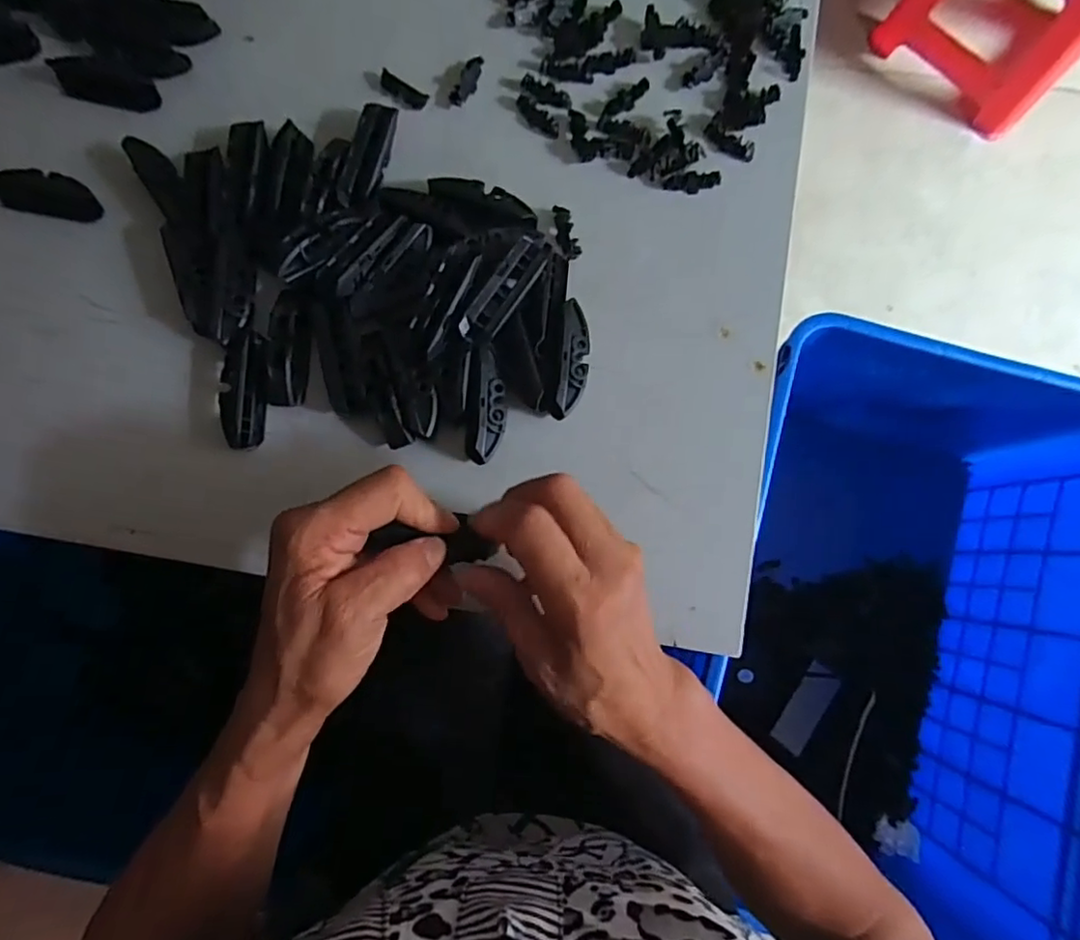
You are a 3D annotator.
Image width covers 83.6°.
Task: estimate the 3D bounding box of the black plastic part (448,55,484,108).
[{"bbox_3d":[-0.047,-0.254,0.393,0.012,0.007,0.037,30,85,3],"label":"black plastic part"}]

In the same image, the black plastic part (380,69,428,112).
[{"bbox_3d":[-0.090,-0.247,0.394,0.034,0.005,0.013,34,85,4],"label":"black plastic part"}]

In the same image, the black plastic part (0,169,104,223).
[{"bbox_3d":[-0.310,-0.173,0.378,0.065,0.019,0.024,11,84,1],"label":"black plastic part"}]

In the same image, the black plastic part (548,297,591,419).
[{"bbox_3d":[0.020,-0.065,0.360,0.018,0.019,0.070,9,84,1],"label":"black plastic part"}]

